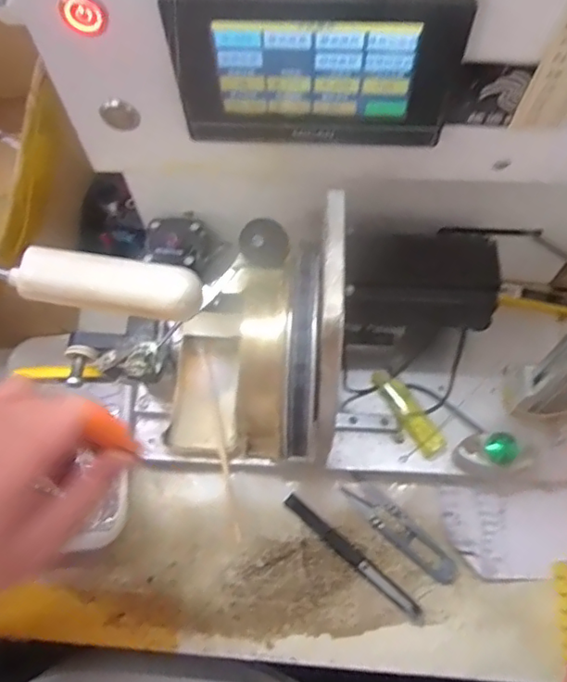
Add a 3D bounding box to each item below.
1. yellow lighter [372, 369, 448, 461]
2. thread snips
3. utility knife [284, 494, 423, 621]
[{"bbox_3d":[0.097,0.055,0.450,0.018,0.012,0.077,-30,68,-11],"label":"yellow lighter"},{"bbox_3d":[0.088,0.142,0.438,0.099,0.005,0.023,38,72,17],"label":"thread snips"},{"bbox_3d":[0.051,0.159,0.431,0.125,0.004,0.011,38,72,18],"label":"utility knife"}]

